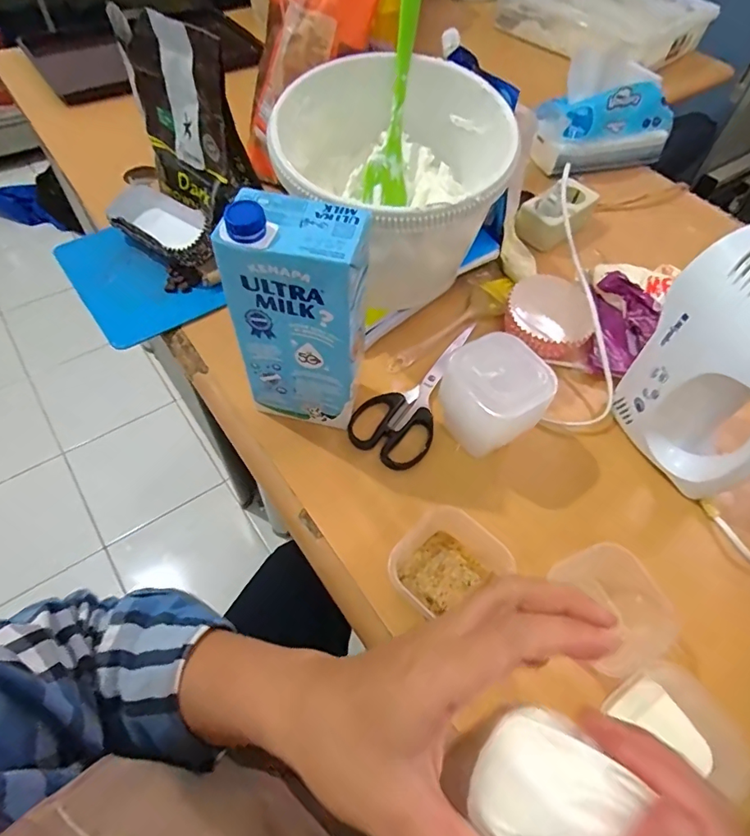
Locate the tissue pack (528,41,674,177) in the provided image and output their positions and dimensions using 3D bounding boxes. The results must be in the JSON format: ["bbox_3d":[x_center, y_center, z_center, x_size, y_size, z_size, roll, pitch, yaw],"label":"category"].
[{"bbox_3d":[0.333,-0.435,0.697,0.202,0.129,0.088,-13,58,-11],"label":"tissue pack"}]

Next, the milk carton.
[{"bbox_3d":[-0.057,-0.076,0.391,0.096,0.192,0.057,10,56,4],"label":"milk carton"}]

